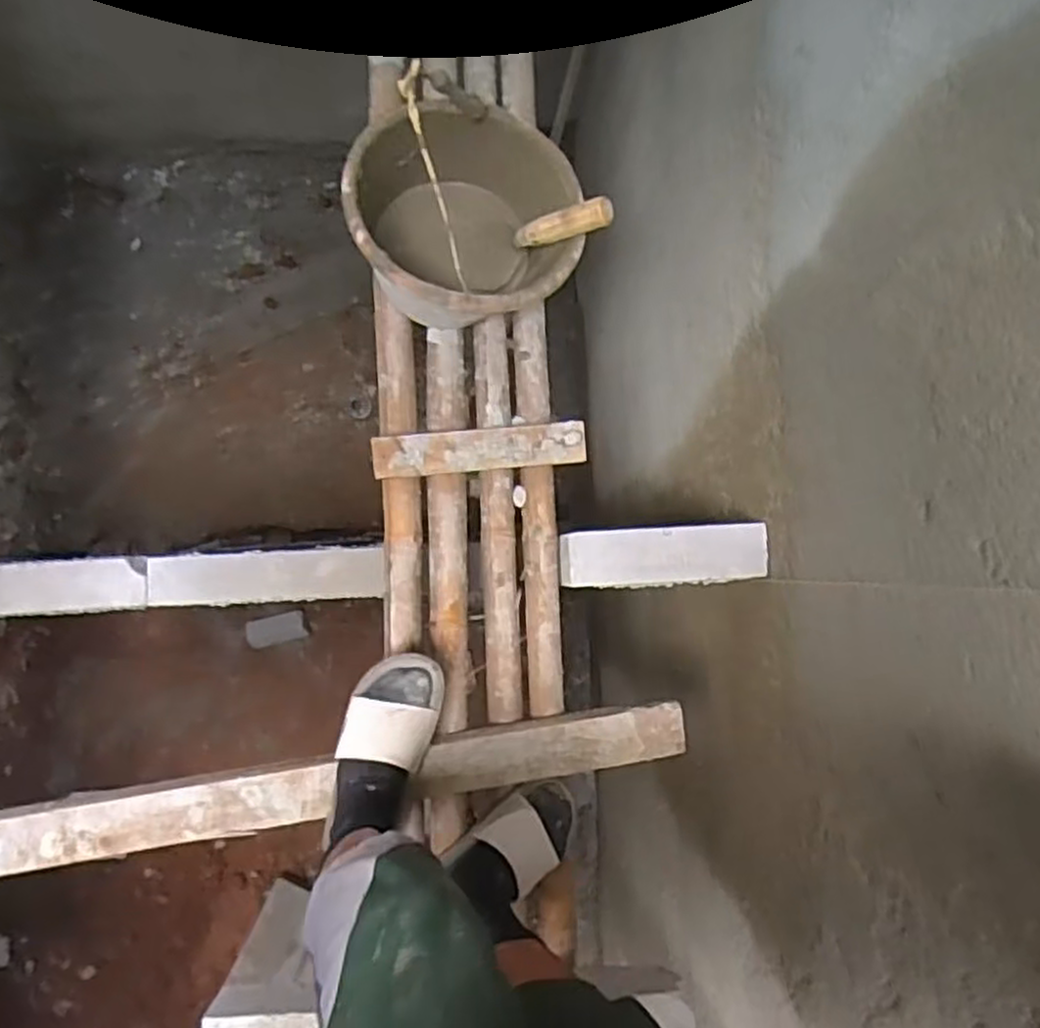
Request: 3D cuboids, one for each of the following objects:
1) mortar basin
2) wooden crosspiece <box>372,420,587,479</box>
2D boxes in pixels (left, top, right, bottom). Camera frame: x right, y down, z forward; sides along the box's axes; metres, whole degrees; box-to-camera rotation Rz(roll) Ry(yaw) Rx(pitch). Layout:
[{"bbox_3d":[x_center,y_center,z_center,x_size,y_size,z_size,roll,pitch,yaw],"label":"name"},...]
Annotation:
[{"bbox_3d":[-0.068,-0.365,0.978,0.273,0.186,0.243,8,85,-3],"label":"mortar basin"},{"bbox_3d":[-0.052,-0.088,1.038,0.287,0.021,0.059,-6,90,-10],"label":"wooden crosspiece"}]

